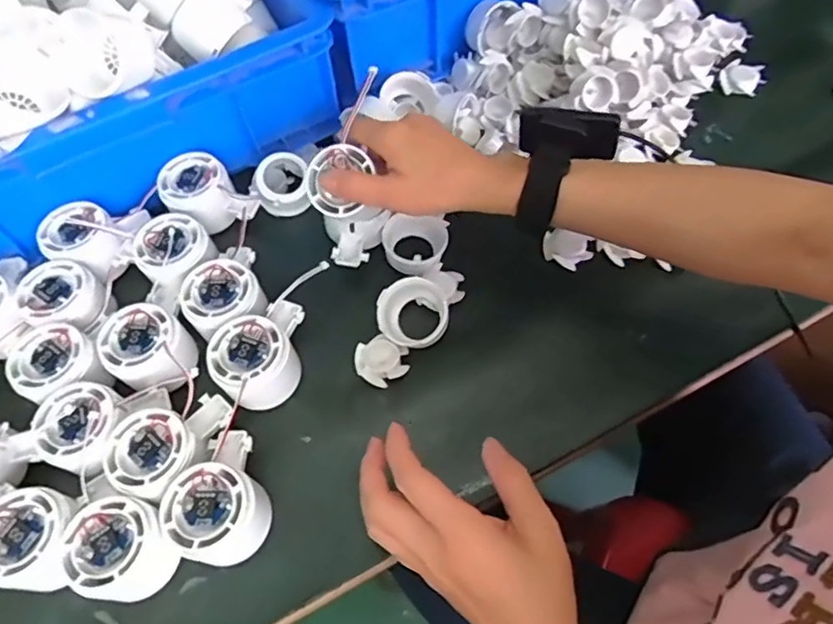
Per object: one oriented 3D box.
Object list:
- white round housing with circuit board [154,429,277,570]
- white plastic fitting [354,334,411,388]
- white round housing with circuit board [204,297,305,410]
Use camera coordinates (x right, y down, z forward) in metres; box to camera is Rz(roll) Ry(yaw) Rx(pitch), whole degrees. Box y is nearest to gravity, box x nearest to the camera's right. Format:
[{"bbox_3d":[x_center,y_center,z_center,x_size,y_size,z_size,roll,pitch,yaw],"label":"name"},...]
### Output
[{"bbox_3d":[-0.133,0.124,0.388,0.058,0.048,0.081,-19,62,-6],"label":"white round housing with circuit board"},{"bbox_3d":[-0.029,0.037,0.448,0.041,0.013,0.034,27,67,17],"label":"white plastic fitting"},{"bbox_3d":[-0.112,0.031,0.439,0.063,0.044,0.085,34,69,19],"label":"white round housing with circuit board"}]

